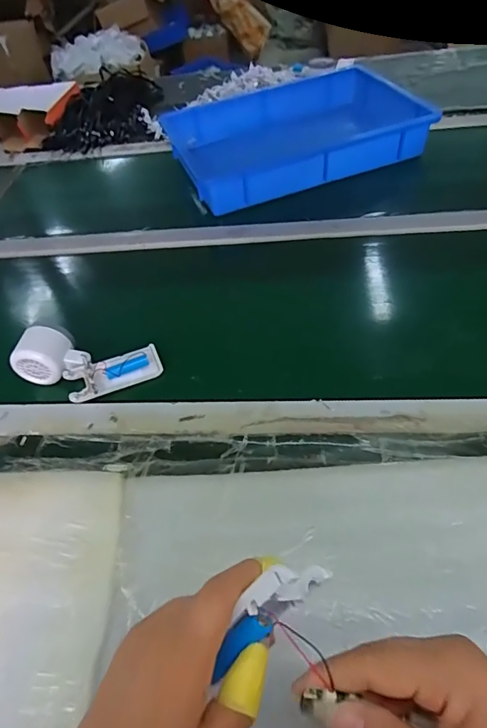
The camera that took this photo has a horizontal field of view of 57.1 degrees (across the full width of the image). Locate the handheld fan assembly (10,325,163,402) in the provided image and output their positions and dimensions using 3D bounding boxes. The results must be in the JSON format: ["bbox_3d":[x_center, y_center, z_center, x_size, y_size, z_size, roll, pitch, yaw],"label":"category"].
[{"bbox_3d":[-0.180,0.008,0.513,0.159,0.048,0.071,8,49,-3],"label":"handheld fan assembly"}]

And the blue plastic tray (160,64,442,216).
[{"bbox_3d":[0.088,-0.427,0.832,0.422,0.073,0.289,-19,50,-8],"label":"blue plastic tray"}]

